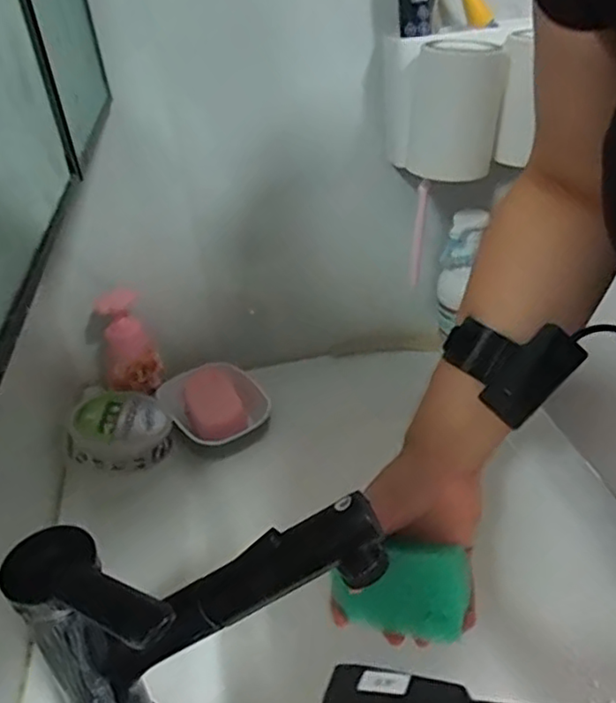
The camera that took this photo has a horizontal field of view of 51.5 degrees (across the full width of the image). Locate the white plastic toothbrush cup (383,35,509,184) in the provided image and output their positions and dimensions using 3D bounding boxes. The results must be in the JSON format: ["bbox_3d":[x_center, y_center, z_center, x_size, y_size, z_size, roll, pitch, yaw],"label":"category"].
[{"bbox_3d":[0.120,-0.221,0.571,0.080,0.104,0.100,-10,33,-5],"label":"white plastic toothbrush cup"}]

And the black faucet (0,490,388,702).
[{"bbox_3d":[-0.049,0.158,0.367,0.180,0.170,0.042,-12,33,-8],"label":"black faucet"}]

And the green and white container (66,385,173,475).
[{"bbox_3d":[-0.184,0.075,0.619,0.091,0.035,0.099,1,37,-23],"label":"green and white container"}]

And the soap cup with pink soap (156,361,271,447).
[{"bbox_3d":[-0.100,0.052,0.666,0.092,0.038,0.114,-21,36,-21],"label":"soap cup with pink soap"}]

